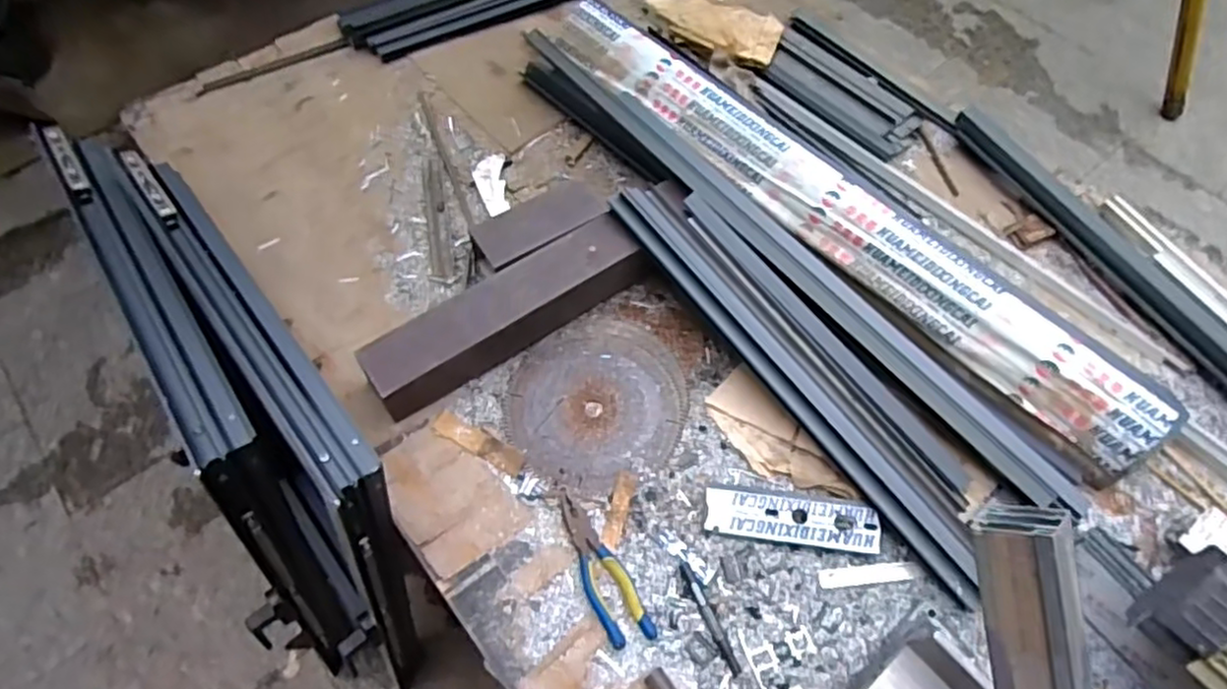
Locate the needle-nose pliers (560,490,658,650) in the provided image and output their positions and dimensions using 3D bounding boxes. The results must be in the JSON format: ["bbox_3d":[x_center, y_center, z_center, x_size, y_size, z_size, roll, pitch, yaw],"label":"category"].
[{"bbox_3d":[-0.020,0.266,0.819,0.053,0.014,0.193,-25,65,-14],"label":"needle-nose pliers"}]

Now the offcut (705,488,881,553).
[{"bbox_3d":[0.219,0.215,0.839,0.204,0.011,0.054,5,74,10],"label":"offcut"}]

